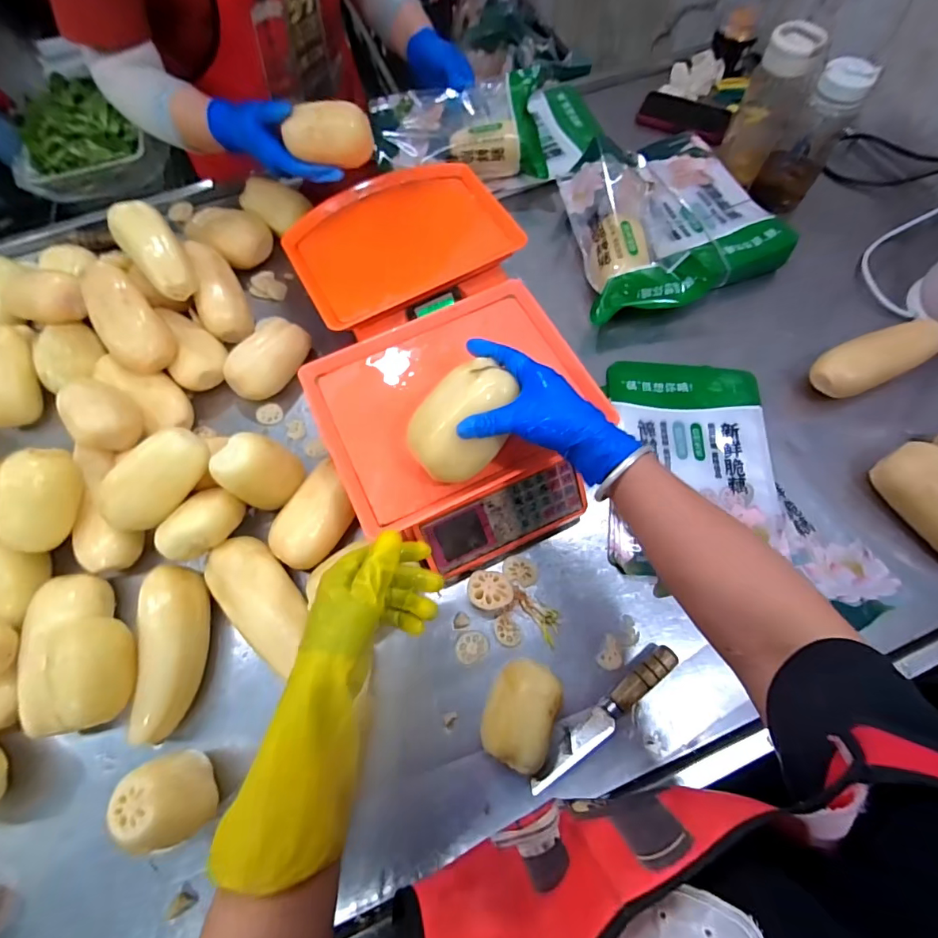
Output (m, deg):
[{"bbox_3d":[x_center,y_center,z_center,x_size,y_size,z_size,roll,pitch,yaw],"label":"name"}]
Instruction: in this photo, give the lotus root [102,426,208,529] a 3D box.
[{"bbox_3d":[-0.371,0.009,0.546,0.131,0.076,0.057,-40,31,-8],"label":"lotus root"}]

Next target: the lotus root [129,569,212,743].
[{"bbox_3d":[-0.329,0.200,0.511,0.059,0.050,0.175,-4,68,-2],"label":"lotus root"}]

